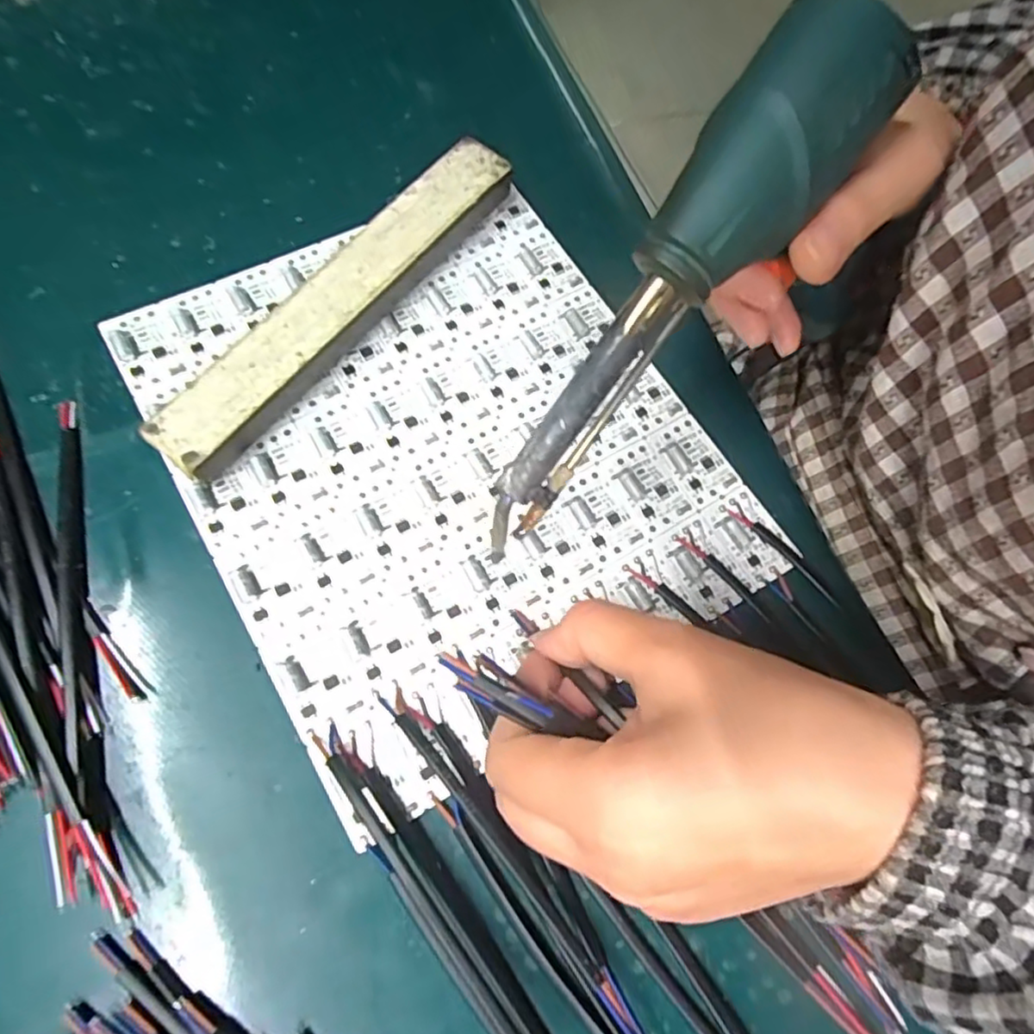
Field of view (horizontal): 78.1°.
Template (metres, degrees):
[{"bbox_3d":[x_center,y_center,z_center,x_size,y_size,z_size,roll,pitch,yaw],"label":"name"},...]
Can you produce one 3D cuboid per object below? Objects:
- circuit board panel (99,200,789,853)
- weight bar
[{"bbox_3d":[-0.030,-0.033,0.271,0.201,0.005,0.234,-29,75,-15],"label":"circuit board panel"},{"bbox_3d":[-0.071,-0.092,0.273,0.032,0.030,0.195,33,67,16],"label":"weight bar"}]

